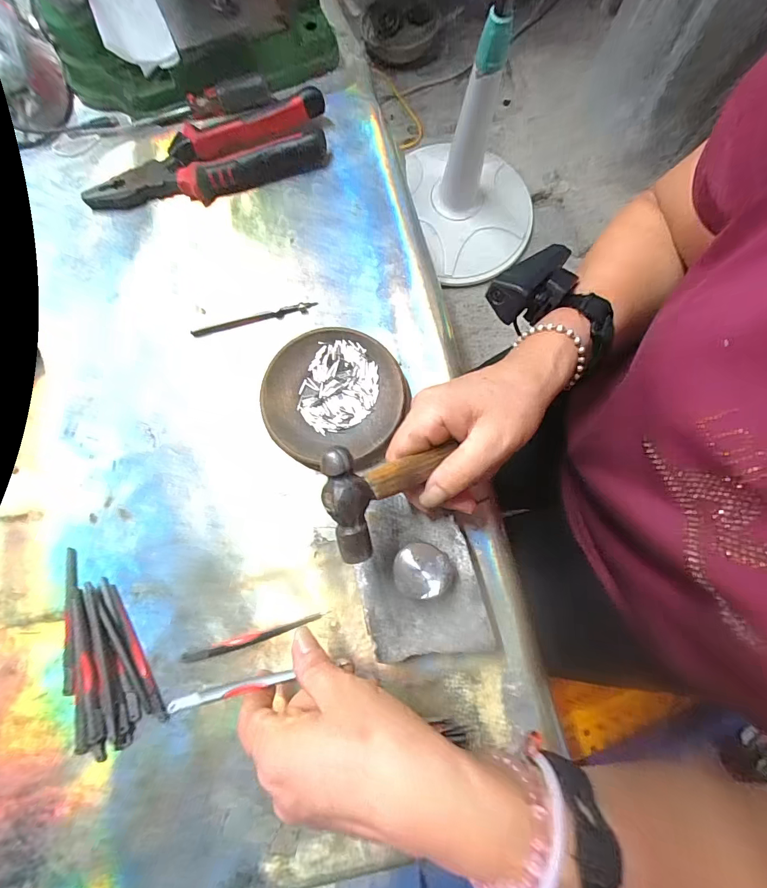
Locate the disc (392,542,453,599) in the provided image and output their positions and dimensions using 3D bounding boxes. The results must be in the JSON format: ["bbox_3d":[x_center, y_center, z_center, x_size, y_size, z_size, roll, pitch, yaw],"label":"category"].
[{"bbox_3d":[0.026,0.082,0.264,0.036,0.022,0.033,0,79,0],"label":"disc"}]

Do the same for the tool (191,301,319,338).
[{"bbox_3d":[-0.111,-0.108,0.347,0.107,0.004,0.009,-12,79,-3],"label":"tool"}]

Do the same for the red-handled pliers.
[{"bbox_3d":[-0.158,-0.256,0.363,0.218,0.031,0.060,-17,80,-4],"label":"red-handled pliers"}]

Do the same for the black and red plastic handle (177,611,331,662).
[{"bbox_3d":[-0.094,0.143,0.298,0.108,0.004,0.009,-14,79,-3],"label":"black and red plastic handle"}]

